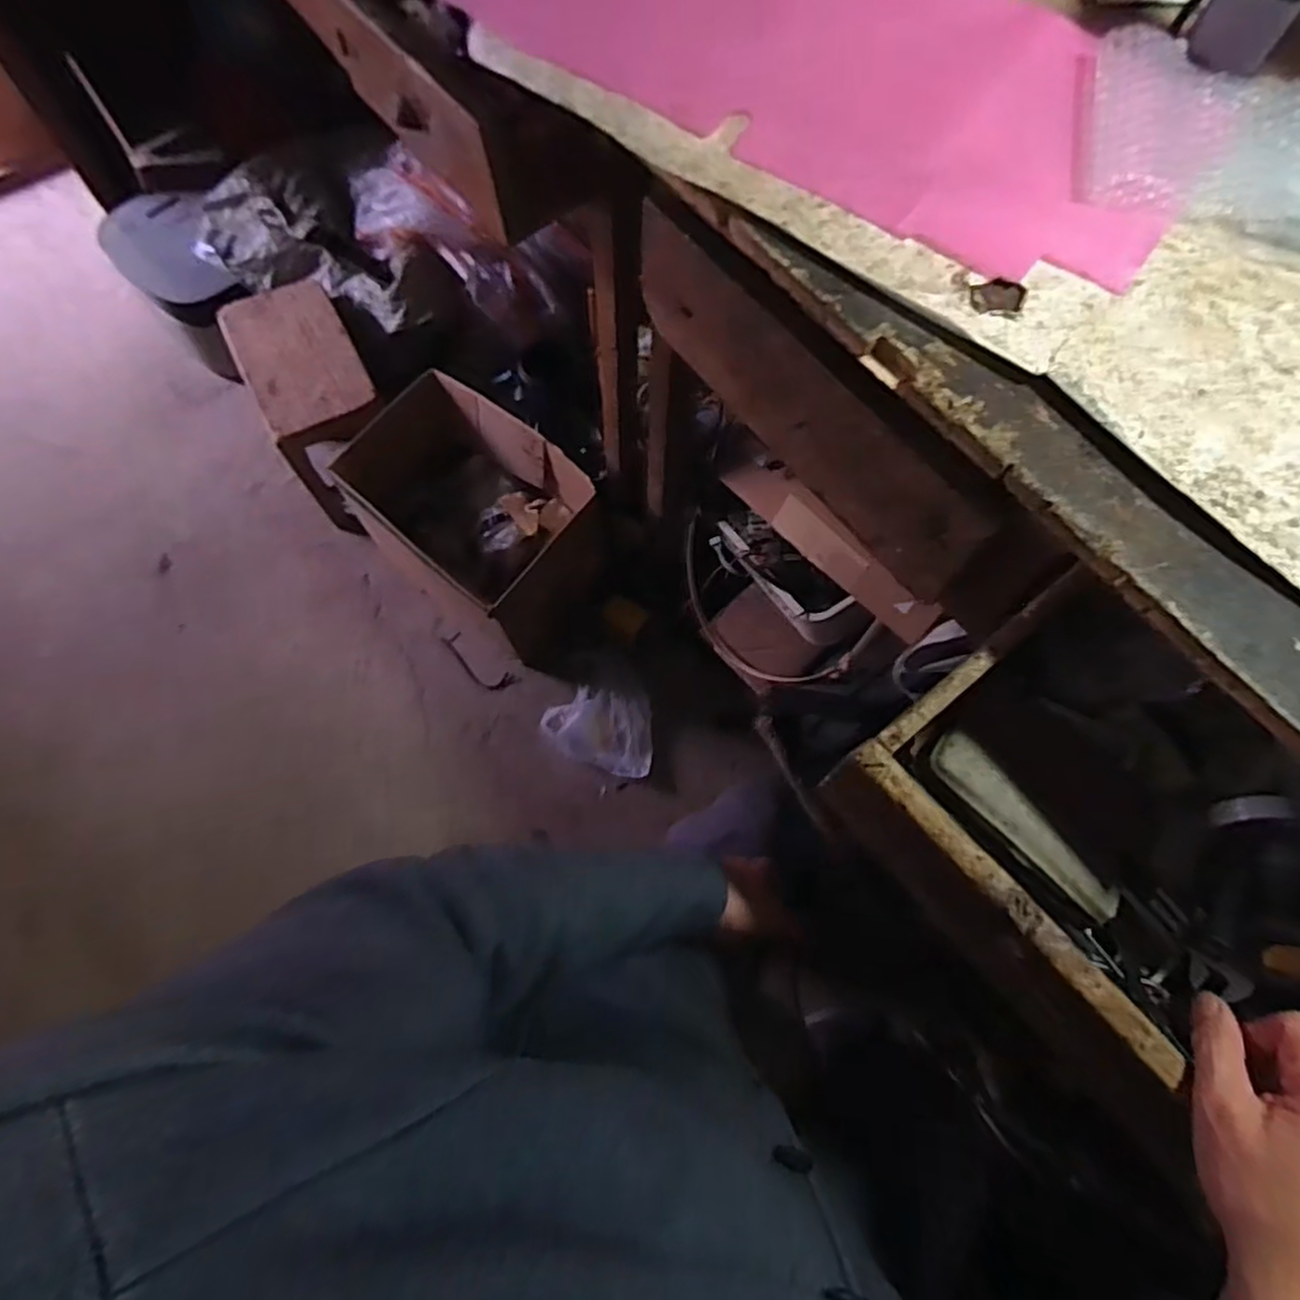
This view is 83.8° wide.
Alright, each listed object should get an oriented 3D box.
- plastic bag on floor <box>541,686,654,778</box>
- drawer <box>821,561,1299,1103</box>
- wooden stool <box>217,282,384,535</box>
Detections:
[{"bbox_3d":[-0.079,0.123,1.181,0.182,0.047,0.137,14,71,3],"label":"plastic bag on floor"},{"bbox_3d":[0.344,0.156,0.464,0.233,0.104,0.394,-37,76,-13],"label":"drawer"},{"bbox_3d":[-0.549,-0.412,1.227,0.168,0.214,0.326,-27,74,-10],"label":"wooden stool"}]

